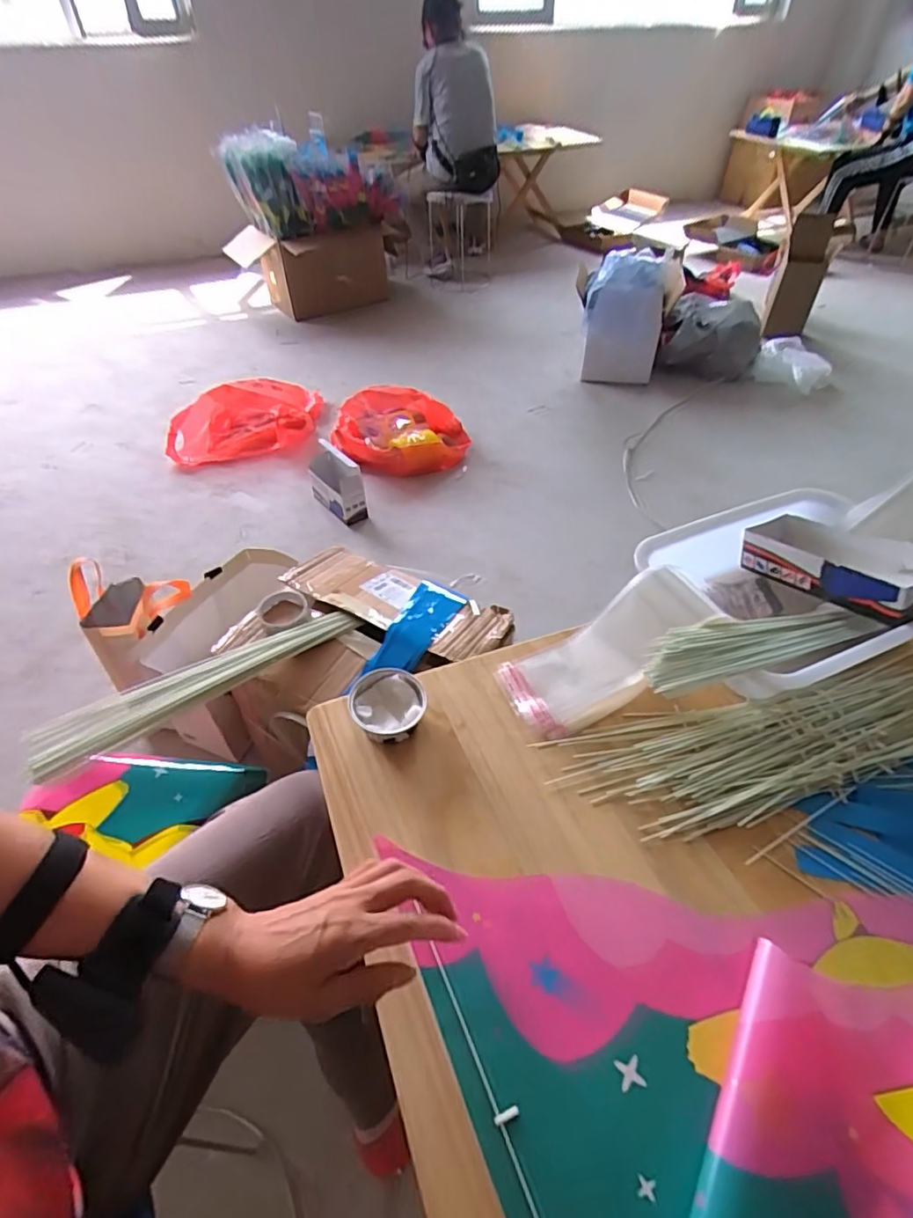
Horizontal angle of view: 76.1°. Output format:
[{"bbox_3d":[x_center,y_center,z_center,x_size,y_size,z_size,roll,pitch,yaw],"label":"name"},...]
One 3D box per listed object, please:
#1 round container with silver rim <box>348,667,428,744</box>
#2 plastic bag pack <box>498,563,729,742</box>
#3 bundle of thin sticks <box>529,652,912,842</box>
[{"bbox_3d":[-0.074,0.106,0.635,0.080,0.035,0.076,-1,46,1],"label":"round container with silver rim"},{"bbox_3d":[0.169,0.042,0.661,0.251,0.058,0.121,-35,54,-11],"label":"plastic bag pack"},{"bbox_3d":[0.359,0.133,0.611,0.515,0.016,0.132,-11,47,-9],"label":"bundle of thin sticks"}]

